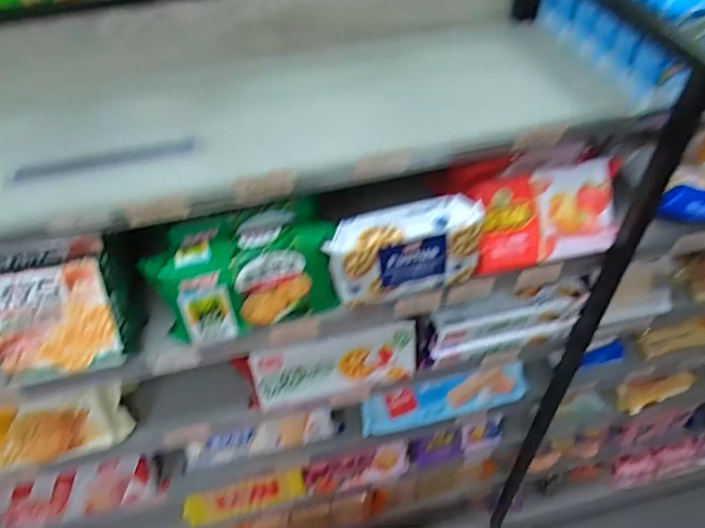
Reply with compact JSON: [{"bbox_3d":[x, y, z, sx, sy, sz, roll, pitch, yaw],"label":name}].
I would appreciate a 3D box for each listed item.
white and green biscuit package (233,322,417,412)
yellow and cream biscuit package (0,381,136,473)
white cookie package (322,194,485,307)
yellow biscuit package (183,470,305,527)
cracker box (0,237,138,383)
[{"bbox_3d":[-0.031,0.126,0.740,0.226,0.099,0.045,-11,34,-8],"label":"white and green biscuit package"},{"bbox_3d":[-0.408,0.214,0.681,0.242,0.082,0.043,-14,49,-10],"label":"yellow and cream biscuit package"},{"bbox_3d":[0.055,-0.016,0.614,0.166,0.094,0.056,-12,49,-7],"label":"white cookie package"},{"bbox_3d":[-0.191,0.410,0.970,0.213,0.079,0.031,-12,49,-8],"label":"yellow biscuit package"},{"bbox_3d":[-0.308,0.051,0.581,0.142,0.126,0.048,-12,18,-10],"label":"cracker box"}]

